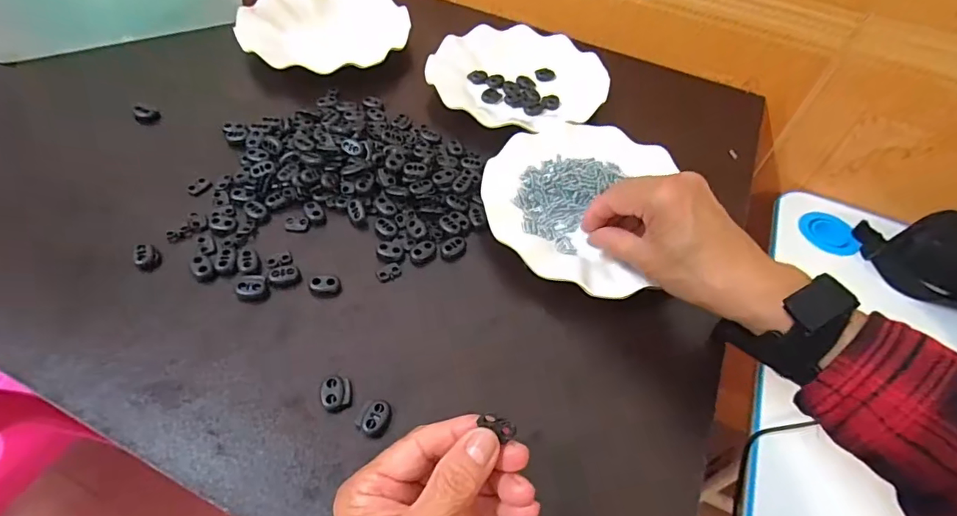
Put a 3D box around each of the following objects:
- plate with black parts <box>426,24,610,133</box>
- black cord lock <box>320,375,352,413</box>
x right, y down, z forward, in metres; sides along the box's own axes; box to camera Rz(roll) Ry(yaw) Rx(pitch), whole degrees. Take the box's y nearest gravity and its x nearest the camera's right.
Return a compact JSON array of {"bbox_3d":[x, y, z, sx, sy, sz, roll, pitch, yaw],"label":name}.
[{"bbox_3d":[0.046,-0.197,0.521,0.181,0.021,0.170,3,52,-4],"label":"plate with black parts"},{"bbox_3d":[-0.089,0.084,0.301,0.018,0.009,0.023,-12,54,-15],"label":"black cord lock"}]

